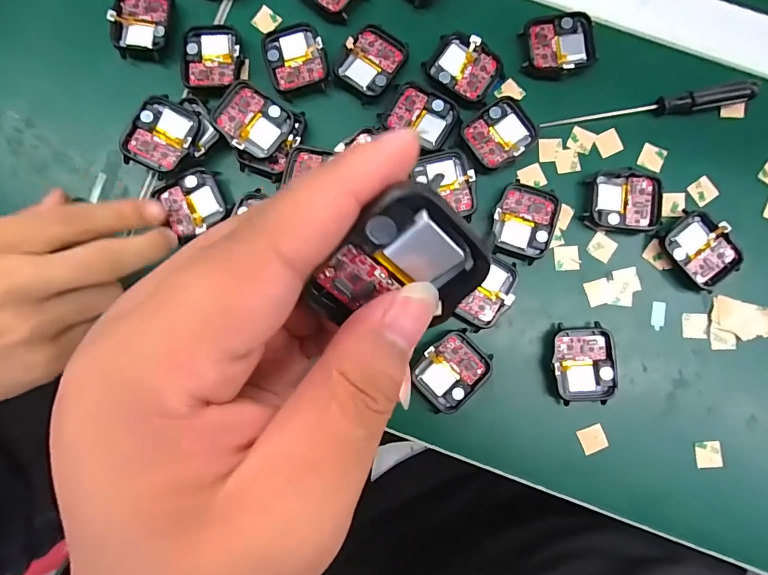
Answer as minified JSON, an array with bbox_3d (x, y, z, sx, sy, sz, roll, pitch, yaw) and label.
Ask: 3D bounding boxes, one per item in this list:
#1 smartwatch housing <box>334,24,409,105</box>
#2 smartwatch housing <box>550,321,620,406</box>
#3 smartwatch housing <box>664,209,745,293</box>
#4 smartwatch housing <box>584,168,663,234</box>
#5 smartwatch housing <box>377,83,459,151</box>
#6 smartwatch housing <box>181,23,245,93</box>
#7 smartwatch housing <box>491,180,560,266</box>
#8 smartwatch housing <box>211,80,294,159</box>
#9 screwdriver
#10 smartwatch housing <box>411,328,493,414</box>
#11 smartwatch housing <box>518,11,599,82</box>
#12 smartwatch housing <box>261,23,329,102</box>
[{"bbox_3d":[-0.008,-0.146,0.262,0.035,0.006,0.046,32,86,3],"label":"smartwatch housing"},{"bbox_3d":[0.123,0.047,0.250,0.037,0.010,0.047,-8,85,0],"label":"smartwatch housing"},{"bbox_3d":[0.195,-0.023,0.253,0.036,0.012,0.045,-37,86,-2],"label":"smartwatch housing"},{"bbox_3d":[0.151,-0.054,0.257,0.045,0.010,0.037,2,85,1],"label":"smartwatch housing"},{"bbox_3d":[0.023,-0.110,0.261,0.044,0.005,0.035,29,86,3],"label":"smartwatch housing"},{"bbox_3d":[-0.111,-0.149,0.265,0.038,0.006,0.044,0,85,1],"label":"smartwatch housing"},{"bbox_3d":[0.088,-0.041,0.257,0.038,0.010,0.047,17,86,2],"label":"smartwatch housing"},{"bbox_3d":[-0.080,-0.102,0.254,0.045,0.013,0.040,32,85,-12],"label":"smartwatch housing"},{"bbox_3d":[0.169,-0.114,0.258,0.128,0.018,0.012,-7,85,0],"label":"screwdriver"},{"bbox_3d":[0.041,0.052,0.254,0.036,0.016,0.046,43,87,4],"label":"smartwatch housing"},{"bbox_3d":[0.113,-0.155,0.263,0.046,0.006,0.041,-4,85,0],"label":"smartwatch housing"},{"bbox_3d":[-0.057,-0.148,0.265,0.037,0.007,0.045,-18,86,-1],"label":"smartwatch housing"}]

